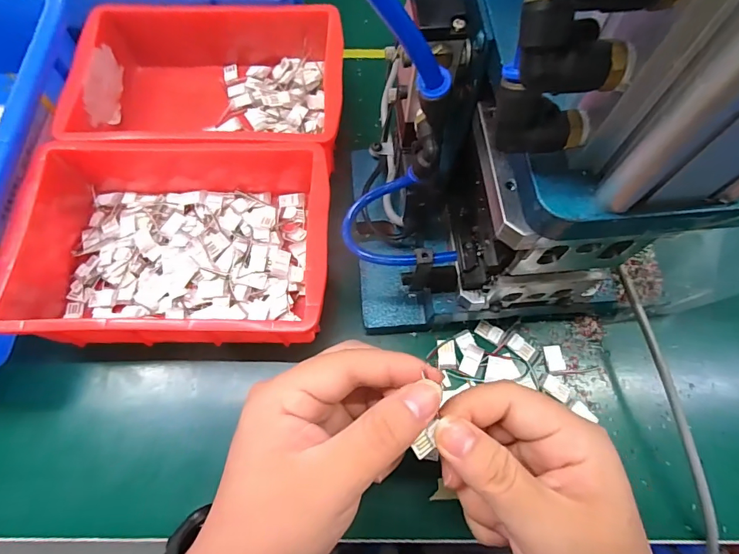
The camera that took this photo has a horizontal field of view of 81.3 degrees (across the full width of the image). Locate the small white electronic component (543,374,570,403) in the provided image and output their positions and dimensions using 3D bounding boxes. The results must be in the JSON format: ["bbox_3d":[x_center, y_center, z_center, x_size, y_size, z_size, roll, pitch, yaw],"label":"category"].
[{"bbox_3d":[0.127,0.075,0.292,0.018,0.004,0.012,27,72,8],"label":"small white electronic component"}]

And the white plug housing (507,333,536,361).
[{"bbox_3d":[0.107,0.049,0.302,0.018,0.004,0.012,43,75,14],"label":"white plug housing"}]

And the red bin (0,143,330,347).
[{"bbox_3d":[-0.131,-0.035,0.298,0.203,0.053,0.157,1,71,-1],"label":"red bin"}]

